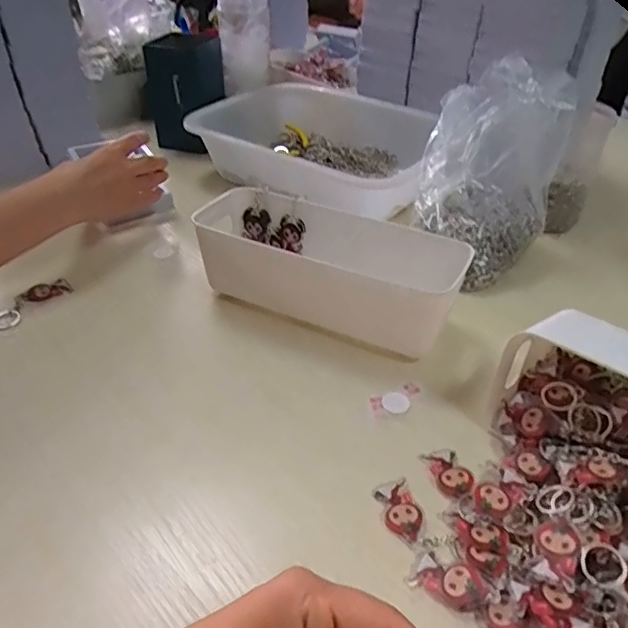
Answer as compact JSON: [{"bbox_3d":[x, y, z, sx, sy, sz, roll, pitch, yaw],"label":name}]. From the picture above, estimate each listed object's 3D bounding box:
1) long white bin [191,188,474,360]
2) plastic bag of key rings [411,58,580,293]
[{"bbox_3d":[0.008,-0.039,0.545,0.252,0.095,0.098,17,41,20],"label":"long white bin"},{"bbox_3d":[0.185,-0.151,0.594,0.143,0.167,0.160,14,40,16],"label":"plastic bag of key rings"}]

